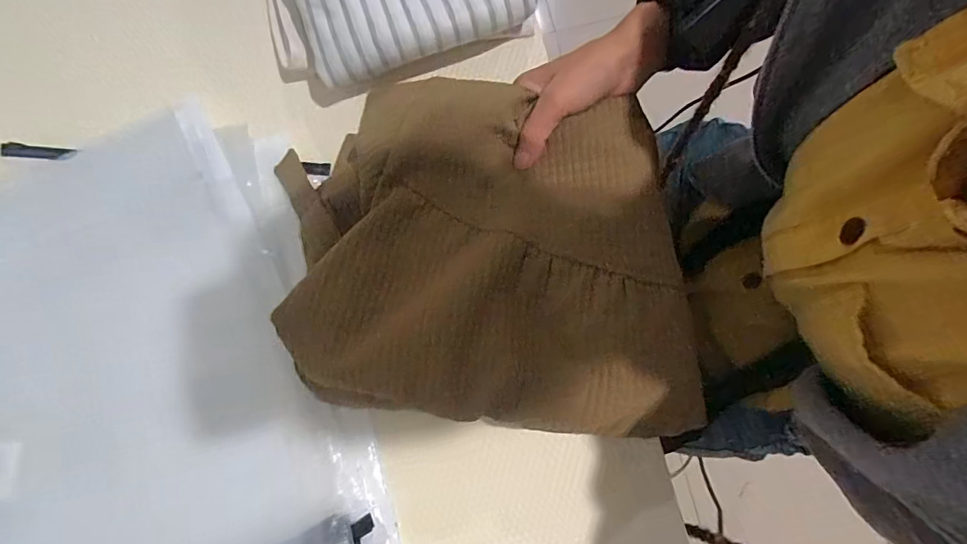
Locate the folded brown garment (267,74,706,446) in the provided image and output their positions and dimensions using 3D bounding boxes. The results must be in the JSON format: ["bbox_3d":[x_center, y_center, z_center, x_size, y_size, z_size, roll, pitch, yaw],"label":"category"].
[{"bbox_3d":[0.002,-0.024,0.339,0.294,0.044,0.248,7,79,0],"label":"folded brown garment"}]

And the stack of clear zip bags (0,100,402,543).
[{"bbox_3d":[-0.286,0.097,0.360,0.369,0.031,0.432,-13,80,-4],"label":"stack of clear zip bags"}]

